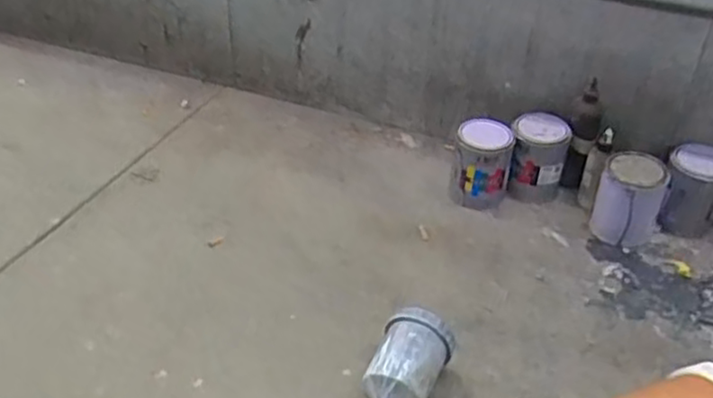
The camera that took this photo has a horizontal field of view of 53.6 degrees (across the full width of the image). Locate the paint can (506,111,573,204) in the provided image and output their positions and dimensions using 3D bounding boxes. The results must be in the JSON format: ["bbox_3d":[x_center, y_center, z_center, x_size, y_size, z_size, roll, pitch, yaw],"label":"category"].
[{"bbox_3d":[0.348,-0.076,1.366,0.104,0.148,0.105,2,38,-1],"label":"paint can"}]

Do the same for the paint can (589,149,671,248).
[{"bbox_3d":[0.494,-0.005,1.275,0.111,0.143,0.132,17,40,18],"label":"paint can"}]

